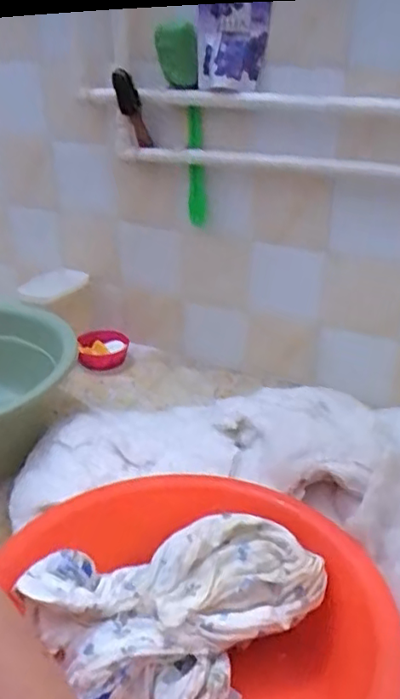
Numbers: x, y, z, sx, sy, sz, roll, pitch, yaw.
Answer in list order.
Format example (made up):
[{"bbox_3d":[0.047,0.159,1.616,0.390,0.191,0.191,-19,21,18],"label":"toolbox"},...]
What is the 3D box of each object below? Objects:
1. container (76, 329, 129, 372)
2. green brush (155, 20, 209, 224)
[{"bbox_3d":[-0.198,0.000,1.242,0.100,0.059,0.070,-4,28,-6],"label":"container"},{"bbox_3d":[-0.021,-0.368,1.030,0.066,0.327,0.045,12,35,30],"label":"green brush"}]

